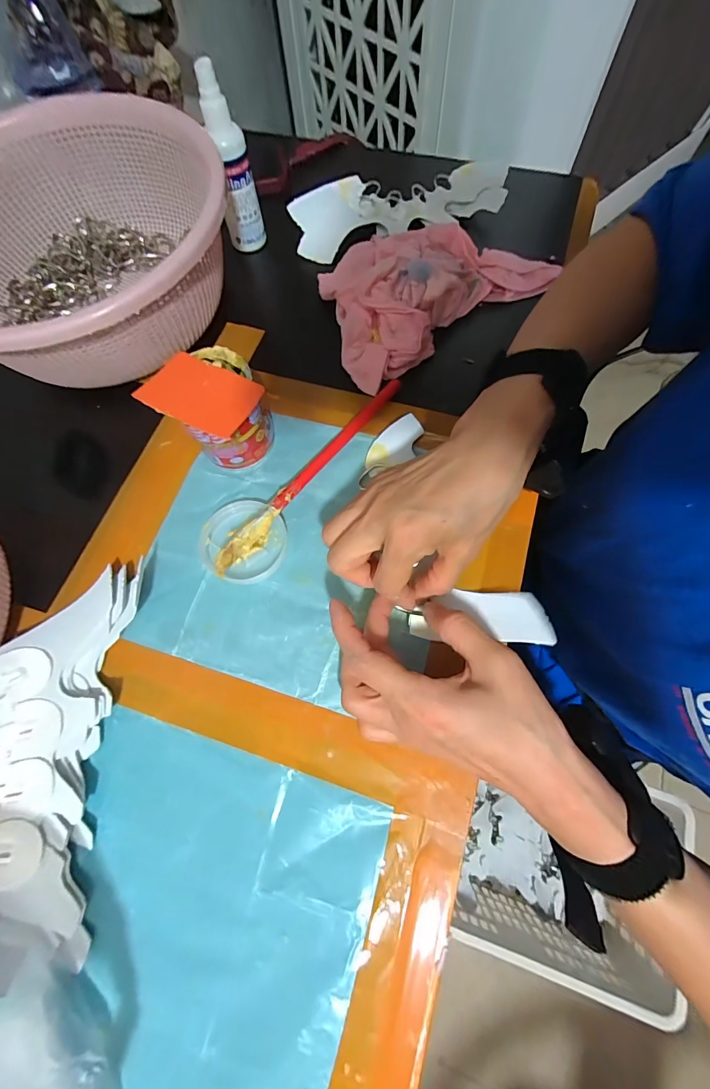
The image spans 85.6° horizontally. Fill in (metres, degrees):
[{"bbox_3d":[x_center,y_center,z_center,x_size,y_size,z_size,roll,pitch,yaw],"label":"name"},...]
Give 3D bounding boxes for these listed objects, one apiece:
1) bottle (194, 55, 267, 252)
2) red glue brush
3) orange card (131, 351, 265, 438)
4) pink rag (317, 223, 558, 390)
[{"bbox_3d":[-0.115,-0.353,0.360,0.031,0.123,0.028,12,73,7],"label":"bottle"},{"bbox_3d":[-0.035,-0.065,0.316,0.018,0.027,0.223,35,76,12],"label":"red glue brush"},{"bbox_3d":[-0.111,-0.107,0.274,0.075,0.007,0.052,31,76,6],"label":"orange card"},{"bbox_3d":[0.060,-0.263,0.370,0.227,0.037,0.155,-34,74,-9],"label":"pink rag"}]

